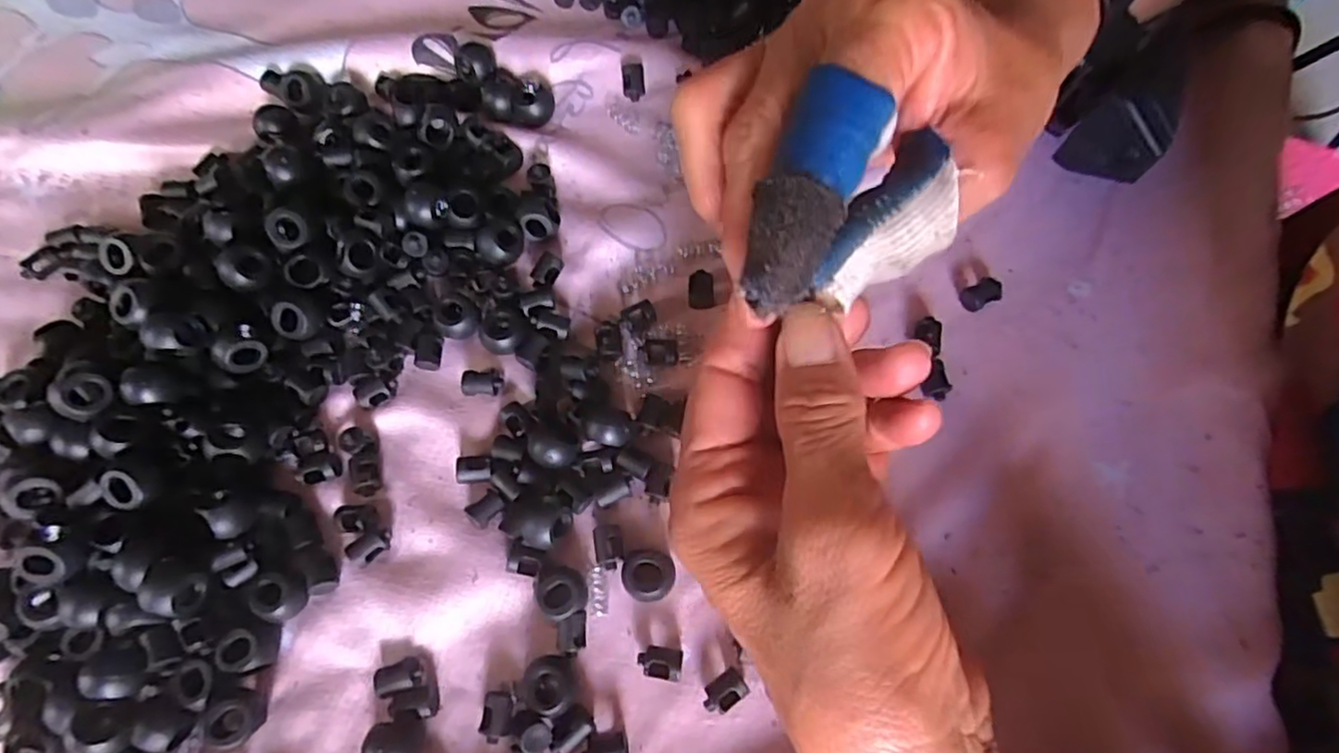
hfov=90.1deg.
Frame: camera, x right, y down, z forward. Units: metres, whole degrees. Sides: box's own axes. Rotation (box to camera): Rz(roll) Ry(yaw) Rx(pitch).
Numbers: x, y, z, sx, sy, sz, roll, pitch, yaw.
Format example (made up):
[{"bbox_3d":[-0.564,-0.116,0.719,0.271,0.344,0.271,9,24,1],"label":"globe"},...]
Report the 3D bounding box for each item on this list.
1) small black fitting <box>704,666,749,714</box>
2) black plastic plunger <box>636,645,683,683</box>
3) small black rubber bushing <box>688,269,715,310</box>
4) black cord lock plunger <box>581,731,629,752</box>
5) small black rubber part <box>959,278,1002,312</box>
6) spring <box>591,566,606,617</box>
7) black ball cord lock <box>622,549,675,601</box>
[{"bbox_3d":[0.017,0.102,0.216,0.015,0.009,0.010,-33,73,-10],"label":"small black fitting"},{"bbox_3d":[-0.003,0.094,0.220,0.014,0.008,0.010,7,71,4],"label":"black plastic plunger"},{"bbox_3d":[0.013,-0.035,0.266,0.010,0.007,0.014,-3,70,1],"label":"small black rubber bushing"},{"bbox_3d":[-0.020,0.118,0.212,0.014,0.008,0.010,-7,70,-1],"label":"black cord lock plunger"},{"bbox_3d":[0.119,-0.031,0.258,0.016,0.007,0.009,-24,71,-7],"label":"small black rubber part"},{"bbox_3d":[-0.024,0.073,0.229,0.005,0.004,0.016,-6,70,-1],"label":"spring"},{"bbox_3d":[-0.007,0.067,0.227,0.017,0.011,0.017,-6,70,-1],"label":"black ball cord lock"}]

